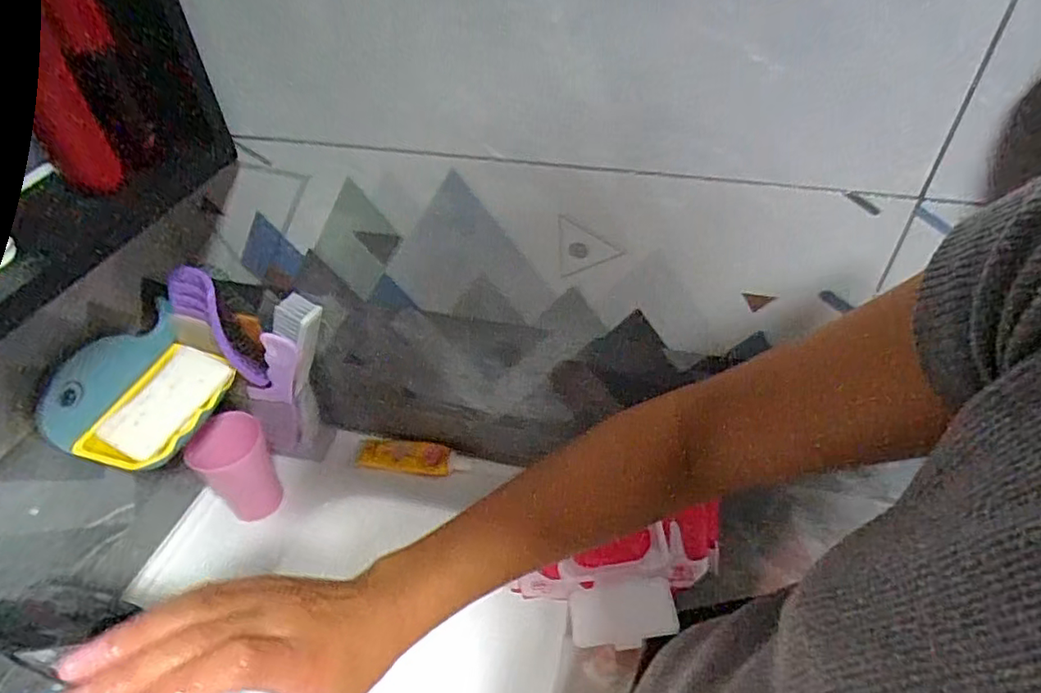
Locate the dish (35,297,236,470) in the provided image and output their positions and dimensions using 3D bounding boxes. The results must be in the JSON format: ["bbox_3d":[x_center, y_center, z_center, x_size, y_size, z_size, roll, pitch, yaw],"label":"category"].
[{"bbox_3d":[-0.313,0.032,0.506,0.093,0.065,0.136,8,45,12],"label":"dish"}]

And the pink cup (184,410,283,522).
[{"bbox_3d":[-0.285,0.121,0.602,0.064,0.099,0.062,-2,44,2],"label":"pink cup"}]

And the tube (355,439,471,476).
[{"bbox_3d":[-0.118,0.121,0.659,0.119,0.025,0.032,1,44,5],"label":"tube"}]

